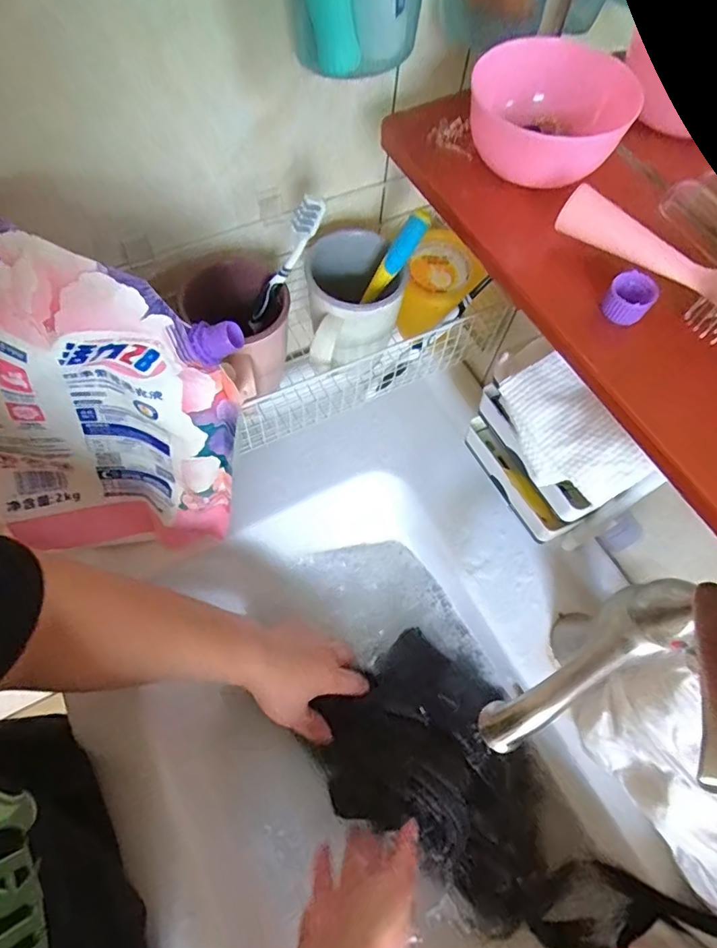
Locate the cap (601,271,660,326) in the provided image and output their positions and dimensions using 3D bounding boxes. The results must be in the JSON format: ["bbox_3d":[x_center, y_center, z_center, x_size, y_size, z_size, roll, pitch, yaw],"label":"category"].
[{"bbox_3d":[0.130,-0.084,0.246,0.020,0.018,0.016,37,67,13],"label":"cap"}]

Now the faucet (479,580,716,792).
[{"bbox_3d":[0.151,0.120,0.324,0.104,0.105,0.113,11,64,2],"label":"faucet"}]

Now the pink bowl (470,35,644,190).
[{"bbox_3d":[0.101,-0.193,0.275,0.084,0.040,0.069,20,64,6],"label":"pink bowl"}]

